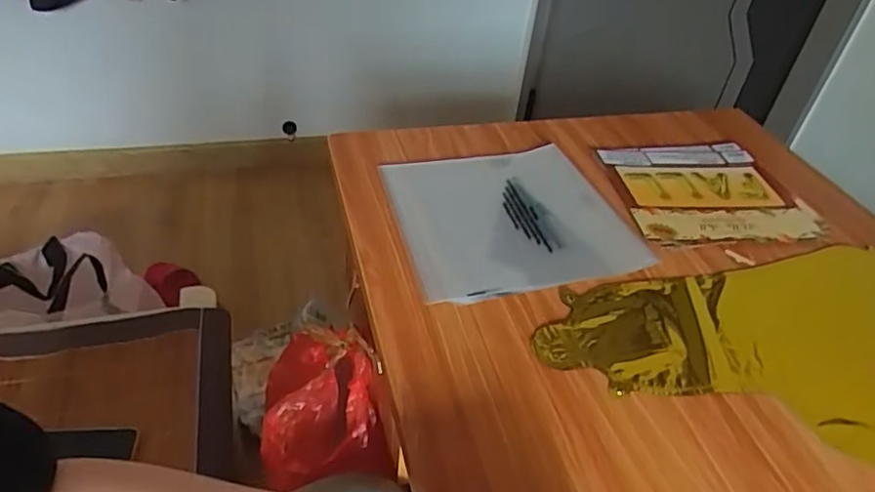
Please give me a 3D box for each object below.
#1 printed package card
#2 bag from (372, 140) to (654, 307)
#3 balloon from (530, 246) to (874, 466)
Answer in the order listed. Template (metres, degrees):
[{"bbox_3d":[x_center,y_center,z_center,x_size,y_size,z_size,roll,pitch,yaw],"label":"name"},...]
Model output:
[{"bbox_3d":[0.286,-0.061,0.643,0.190,0.007,0.168,-3,41,-9],"label":"printed package card"},{"bbox_3d":[0.068,-0.036,0.577,0.210,0.022,0.195,-9,43,-15],"label":"bag"},{"bbox_3d":[0.288,0.083,0.482,0.403,0.012,0.190,-5,42,-12],"label":"balloon"}]

